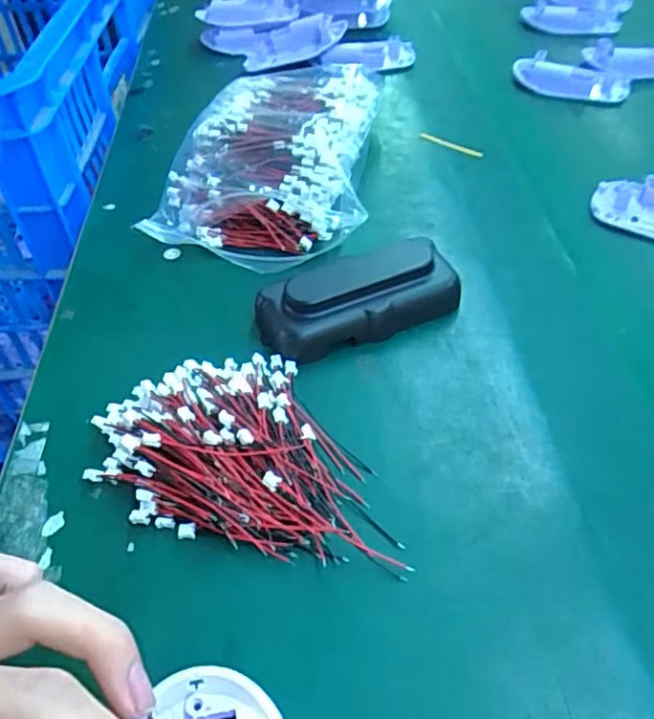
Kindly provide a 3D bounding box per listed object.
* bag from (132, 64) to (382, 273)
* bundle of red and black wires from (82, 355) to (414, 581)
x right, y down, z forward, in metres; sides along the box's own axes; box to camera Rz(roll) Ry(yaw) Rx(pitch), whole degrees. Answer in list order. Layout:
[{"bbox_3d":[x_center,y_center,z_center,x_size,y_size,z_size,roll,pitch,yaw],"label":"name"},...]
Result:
[{"bbox_3d":[-0.029,-0.141,0.416,0.134,0.045,0.190,11,49,12],"label":"bag"},{"bbox_3d":[-0.032,0.037,0.275,0.139,0.014,0.095,10,49,11],"label":"bundle of red and black wires"}]

